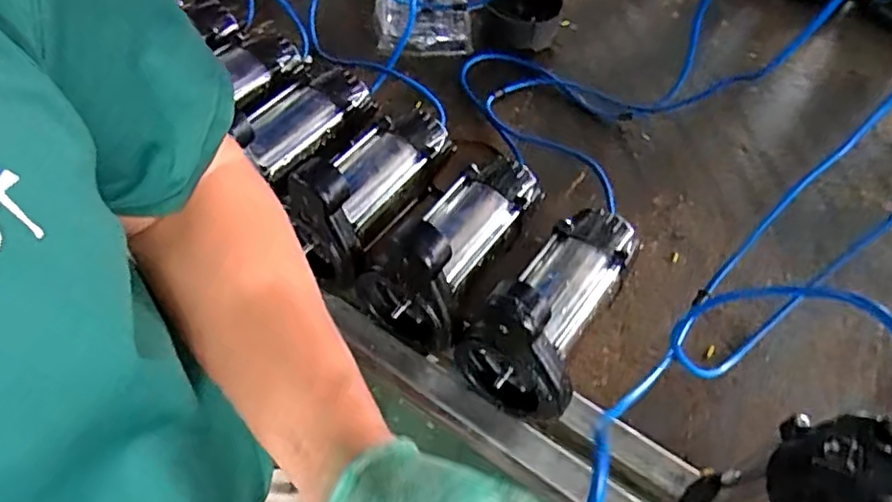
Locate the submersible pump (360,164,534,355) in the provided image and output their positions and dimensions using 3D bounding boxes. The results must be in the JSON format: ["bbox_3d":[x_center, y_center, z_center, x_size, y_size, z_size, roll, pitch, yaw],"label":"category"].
[{"bbox_3d":[0.011,-0.028,0.691,0.124,0.166,0.235,29,59,16],"label":"submersible pump"}]

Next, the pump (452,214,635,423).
[{"bbox_3d":[0.111,0.037,0.654,0.118,0.168,0.237,24,58,13],"label":"pump"}]

